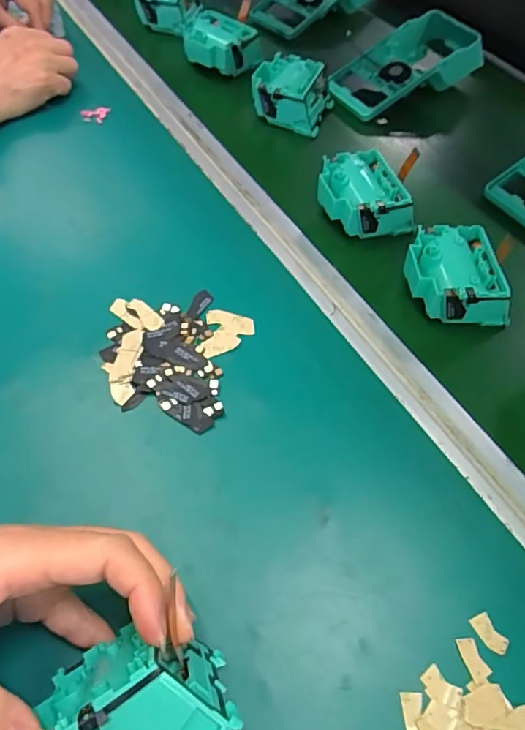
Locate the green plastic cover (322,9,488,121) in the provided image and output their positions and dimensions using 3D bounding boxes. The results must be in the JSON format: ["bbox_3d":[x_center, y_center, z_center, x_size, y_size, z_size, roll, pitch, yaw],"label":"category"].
[{"bbox_3d":[0.164,-0.357,0.578,0.202,0.045,0.097,-27,62,-18],"label":"green plastic cover"}]

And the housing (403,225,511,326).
[{"bbox_3d":[0.150,-0.069,0.395,0.072,0.042,0.081,-3,57,-6],"label":"housing"}]

